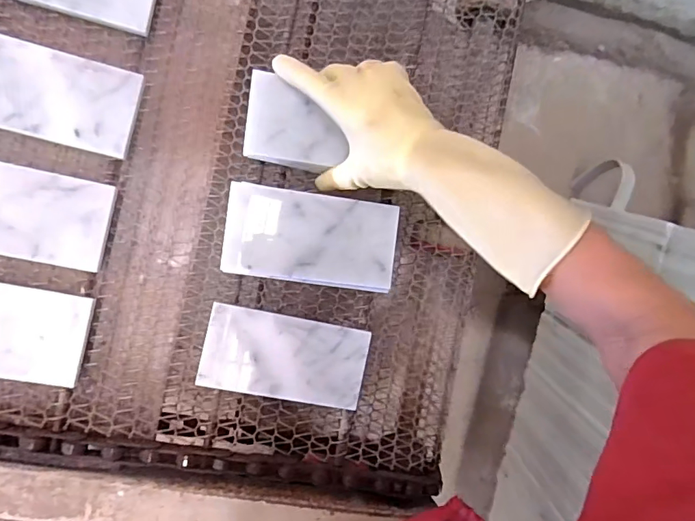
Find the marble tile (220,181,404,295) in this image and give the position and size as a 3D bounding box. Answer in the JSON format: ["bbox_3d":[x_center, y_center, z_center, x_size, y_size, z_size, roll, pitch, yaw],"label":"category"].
[{"bbox_3d":[-0.030,-0.020,0.421,0.152,0.016,0.079,7,89,-9],"label":"marble tile"}]

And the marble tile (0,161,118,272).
[{"bbox_3d":[-0.286,-0.043,0.394,0.153,0.013,0.076,12,88,-14],"label":"marble tile"}]

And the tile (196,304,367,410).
[{"bbox_3d":[-0.058,0.093,0.444,0.151,0.005,0.077,12,87,-12],"label":"tile"}]

